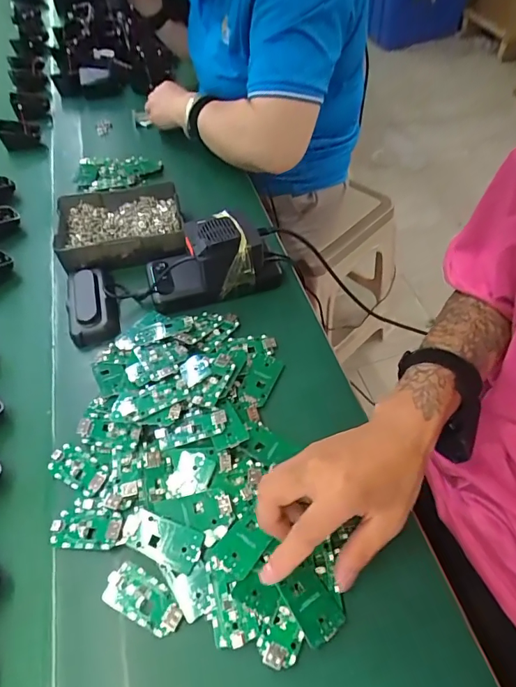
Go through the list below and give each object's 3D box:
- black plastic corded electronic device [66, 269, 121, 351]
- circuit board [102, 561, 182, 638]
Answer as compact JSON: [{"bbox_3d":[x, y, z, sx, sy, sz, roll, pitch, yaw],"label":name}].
[{"bbox_3d":[-0.194,-0.048,0.499,0.057,0.023,0.100,-19,57,-9],"label":"black plastic corded electronic device"},{"bbox_3d":[-0.087,0.197,0.334,0.063,0.008,0.032,21,60,17],"label":"circuit board"}]

